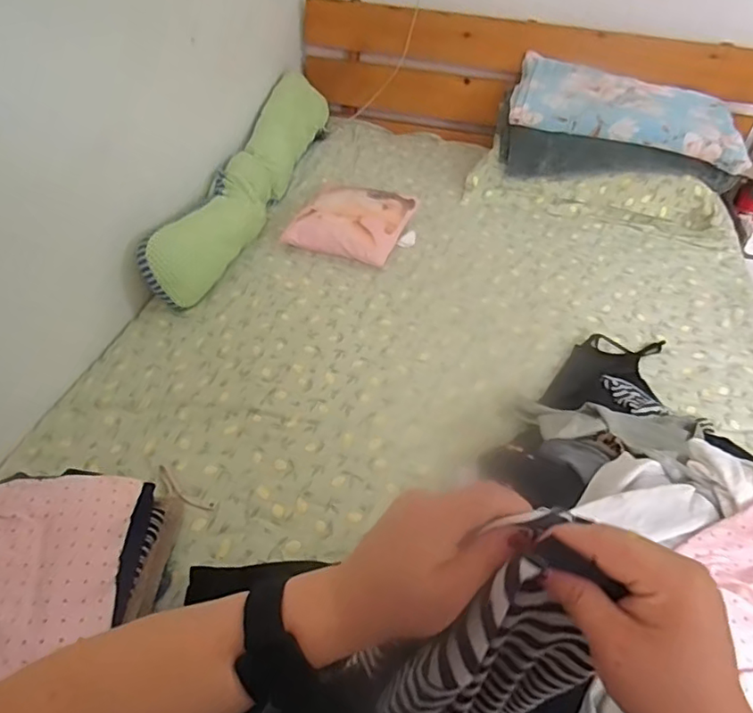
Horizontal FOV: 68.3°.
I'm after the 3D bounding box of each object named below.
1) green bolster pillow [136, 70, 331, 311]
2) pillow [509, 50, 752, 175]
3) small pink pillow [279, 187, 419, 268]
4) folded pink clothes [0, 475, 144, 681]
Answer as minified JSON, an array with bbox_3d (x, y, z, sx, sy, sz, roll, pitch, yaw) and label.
[{"bbox_3d":[-0.358,-0.497,1.548,0.153,0.235,0.910,13,46,9],"label":"green bolster pillow"},{"bbox_3d":[0.706,-0.697,1.561,0.628,0.103,0.311,16,47,12],"label":"pillow"},{"bbox_3d":[-0.055,-0.370,1.504,0.292,0.117,0.271,19,47,14],"label":"small pink pillow"},{"bbox_3d":[-0.459,0.274,0.728,0.222,0.057,0.269,-2,46,-6],"label":"folded pink clothes"}]

